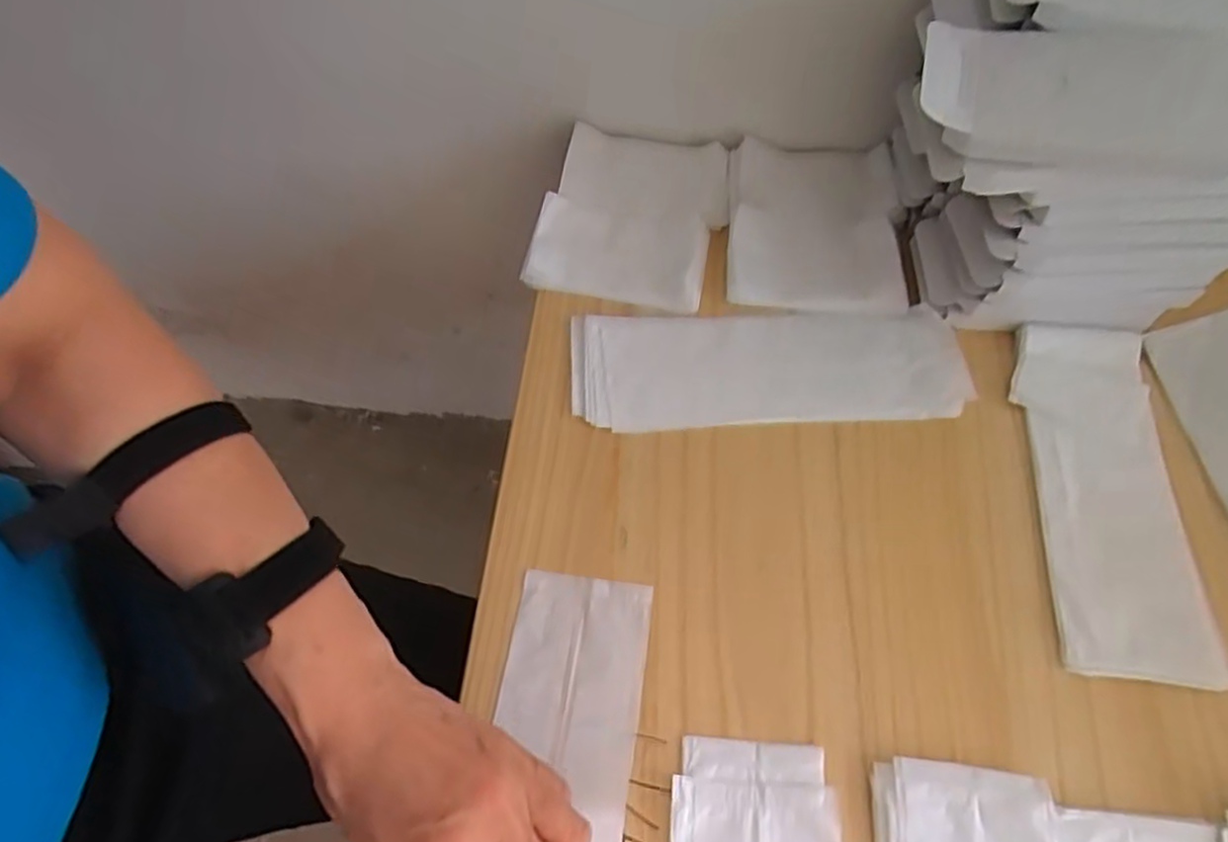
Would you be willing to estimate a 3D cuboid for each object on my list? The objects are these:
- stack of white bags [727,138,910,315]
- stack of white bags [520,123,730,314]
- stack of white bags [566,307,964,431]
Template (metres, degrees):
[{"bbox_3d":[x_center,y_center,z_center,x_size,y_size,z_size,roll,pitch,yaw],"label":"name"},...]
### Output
[{"bbox_3d":[0.151,-0.156,0.562,0.125,0.027,0.149,2,61,5],"label":"stack of white bags"},{"bbox_3d":[0.015,-0.163,0.568,0.129,0.021,0.153,11,62,10],"label":"stack of white bags"},{"bbox_3d":[0.102,-0.039,0.510,0.261,0.009,0.089,-1,61,3],"label":"stack of white bags"}]

